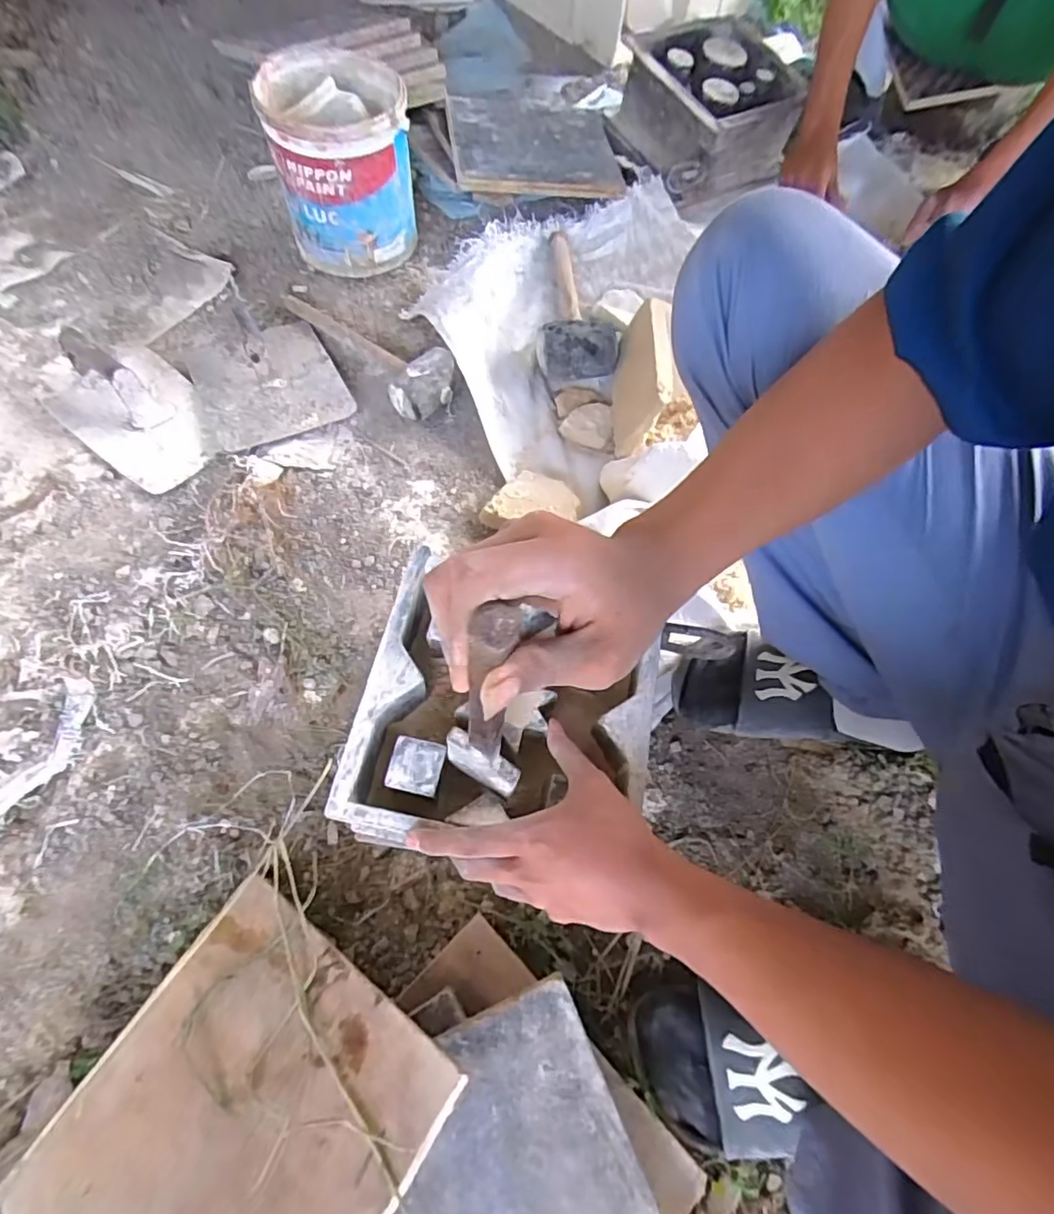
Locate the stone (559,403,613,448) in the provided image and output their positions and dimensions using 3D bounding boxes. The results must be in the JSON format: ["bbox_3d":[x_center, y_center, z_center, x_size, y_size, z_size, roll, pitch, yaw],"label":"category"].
[{"bbox_3d":[0.080,-0.242,0.769,0.065,0.023,0.063,12,65,2],"label":"stone"}]

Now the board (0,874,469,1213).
[{"bbox_3d":[-0.200,0.347,0.392,0.240,0.011,0.235,19,58,34],"label":"board"}]

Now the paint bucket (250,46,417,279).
[{"bbox_3d":[-0.245,-0.584,0.805,0.165,0.197,0.170,1,65,-3],"label":"paint bucket"}]

